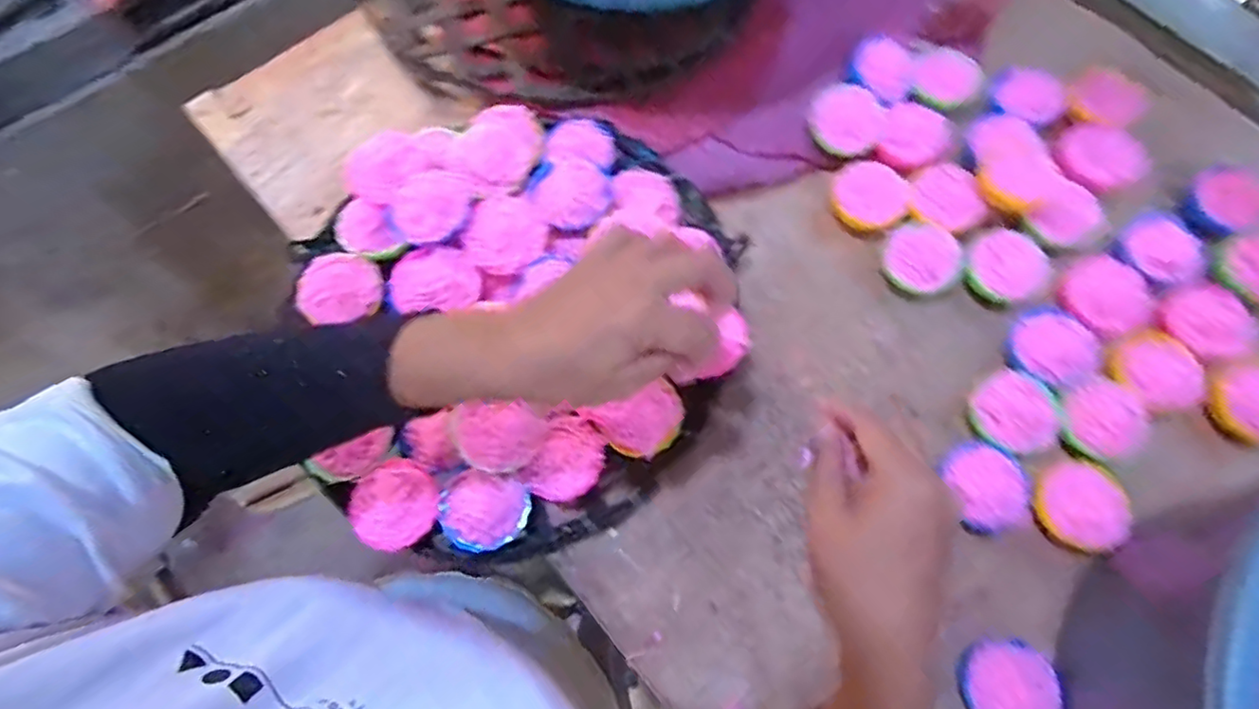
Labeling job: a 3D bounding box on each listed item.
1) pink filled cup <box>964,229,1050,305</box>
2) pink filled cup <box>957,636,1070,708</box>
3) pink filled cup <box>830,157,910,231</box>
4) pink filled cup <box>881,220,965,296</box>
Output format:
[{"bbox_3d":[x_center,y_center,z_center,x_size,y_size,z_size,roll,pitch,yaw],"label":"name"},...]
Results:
[{"bbox_3d":[0.304,-0.069,0.483,0.063,0.020,0.061,-37,75,-12],"label":"pink filled cup"},{"bbox_3d":[0.254,0.225,0.399,0.055,0.037,0.064,2,71,1],"label":"pink filled cup"},{"bbox_3d":[0.203,-0.133,0.502,0.059,0.014,0.055,33,91,19],"label":"pink filled cup"},{"bbox_3d":[0.238,-0.076,0.490,0.063,0.026,0.060,-43,76,-13],"label":"pink filled cup"}]

